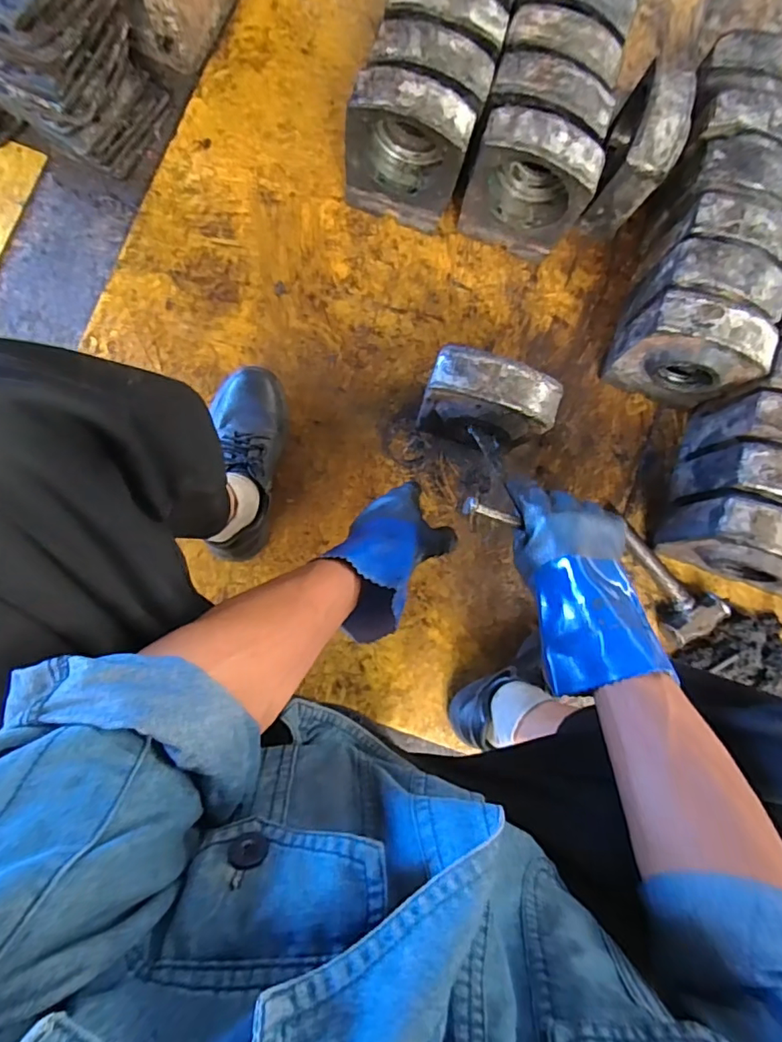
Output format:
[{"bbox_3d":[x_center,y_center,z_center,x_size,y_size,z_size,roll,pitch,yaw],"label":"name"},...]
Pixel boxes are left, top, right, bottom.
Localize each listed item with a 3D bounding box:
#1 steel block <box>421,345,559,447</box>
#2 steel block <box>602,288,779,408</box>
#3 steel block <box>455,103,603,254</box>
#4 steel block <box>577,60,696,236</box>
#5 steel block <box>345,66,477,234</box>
[{"bbox_3d":[0.122,-0.155,0.731,0.164,0.186,0.084,19,83,-6],"label":"steel block"},{"bbox_3d":[0.427,-0.243,0.771,0.164,0.196,0.083,19,83,-4],"label":"steel block"},{"bbox_3d":[0.194,-0.485,0.763,0.167,0.189,0.076,23,83,-6],"label":"steel block"},{"bbox_3d":[0.360,-0.540,0.783,0.076,0.188,0.148,15,84,-5],"label":"steel block"},{"bbox_3d":[0.021,-0.522,0.745,0.159,0.189,0.088,17,84,-6],"label":"steel block"}]

